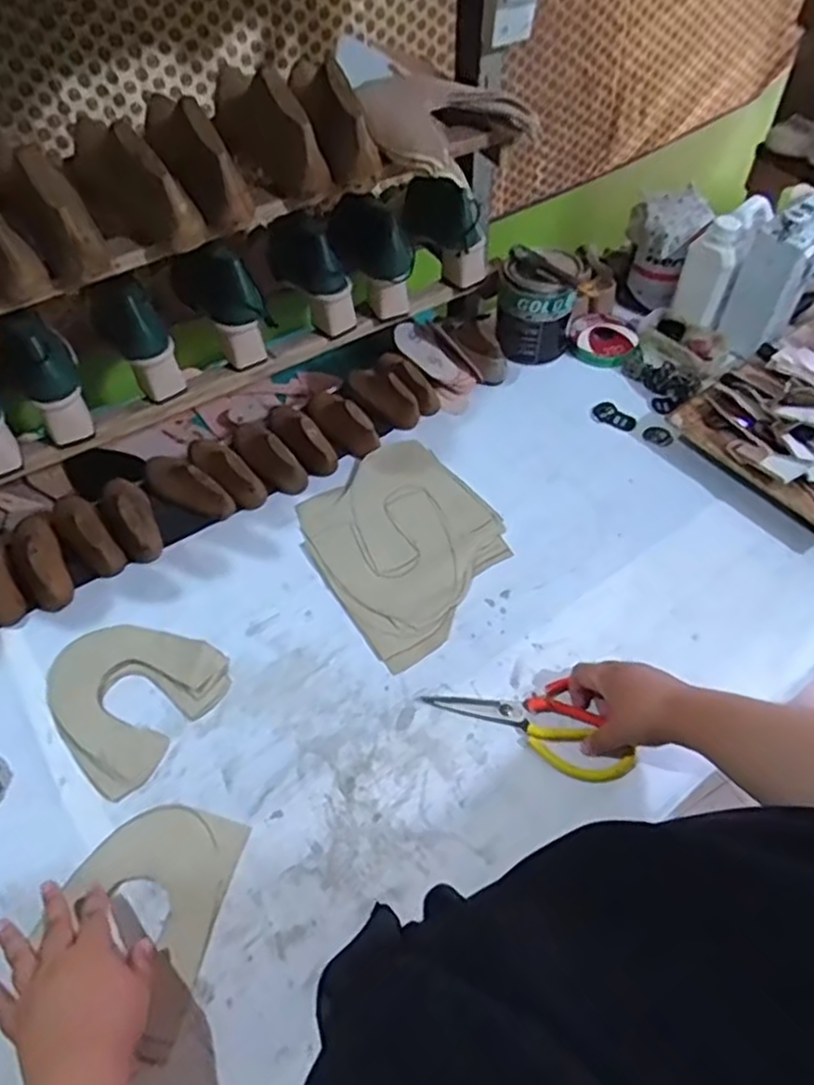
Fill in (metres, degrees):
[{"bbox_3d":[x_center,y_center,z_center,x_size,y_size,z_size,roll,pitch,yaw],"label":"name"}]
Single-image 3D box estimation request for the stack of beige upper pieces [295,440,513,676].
[{"bbox_3d":[-0.002,-0.005,0.856,0.223,0.006,0.261,-31,61,-20],"label":"stack of beige upper pieces"}]

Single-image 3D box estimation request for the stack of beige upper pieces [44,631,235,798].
[{"bbox_3d":[-0.293,0.153,0.747,0.167,0.006,0.167,30,60,19],"label":"stack of beige upper pieces"}]

